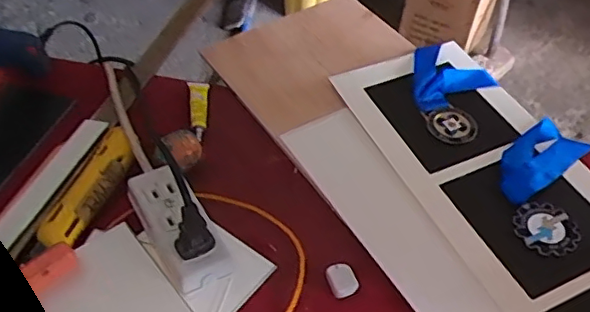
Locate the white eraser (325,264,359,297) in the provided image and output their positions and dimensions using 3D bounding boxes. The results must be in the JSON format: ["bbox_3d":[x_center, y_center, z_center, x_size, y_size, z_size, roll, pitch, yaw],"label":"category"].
[{"bbox_3d":[0.036,0.093,0.429,0.021,0.007,0.024,-16,49,-11],"label":"white eraser"}]

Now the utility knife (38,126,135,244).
[{"bbox_3d":[-0.169,0.023,0.478,0.037,0.011,0.124,12,49,14],"label":"utility knife"}]

